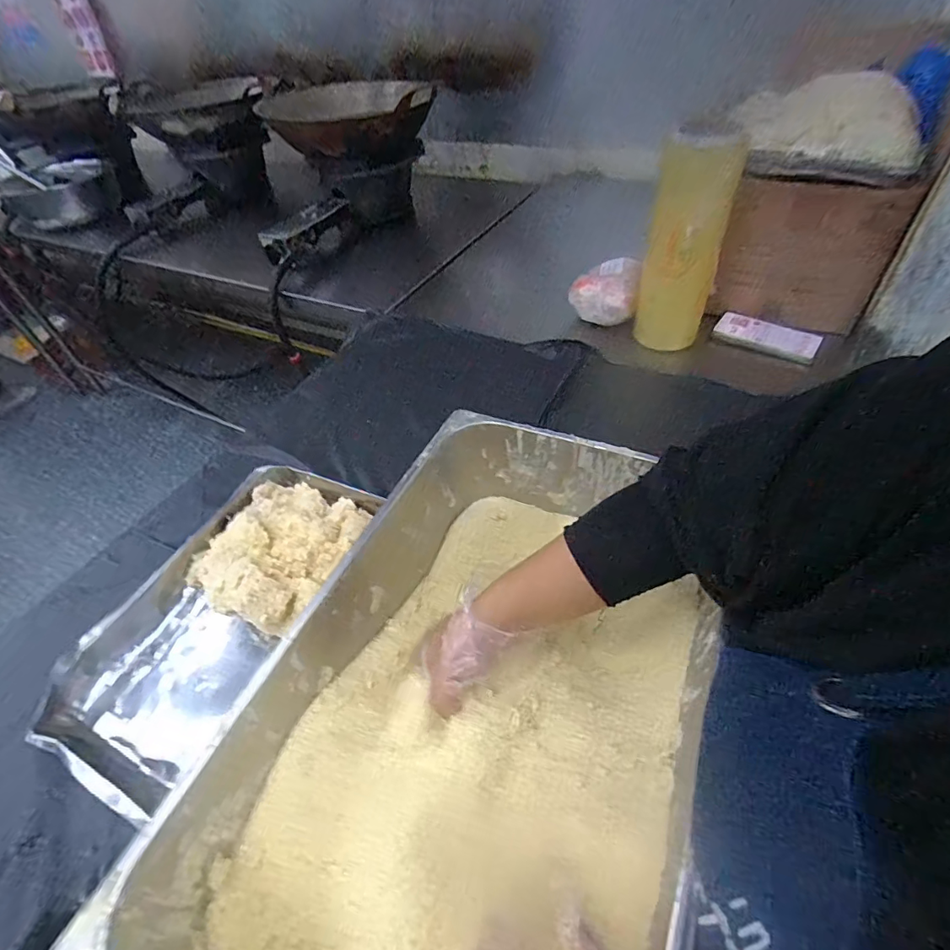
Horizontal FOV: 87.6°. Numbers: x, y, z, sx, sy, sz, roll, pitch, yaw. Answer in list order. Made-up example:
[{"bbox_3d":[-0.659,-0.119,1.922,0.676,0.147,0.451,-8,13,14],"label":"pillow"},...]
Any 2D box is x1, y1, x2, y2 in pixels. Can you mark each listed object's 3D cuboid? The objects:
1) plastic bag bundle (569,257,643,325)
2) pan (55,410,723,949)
[{"bbox_3d":[0.237,-0.338,0.912,0.117,0.094,0.104,6,49,12],"label":"plastic bag bundle"},{"bbox_3d":[0.013,0.184,0.419,0.308,0.136,0.518,17,52,20],"label":"pan"}]

